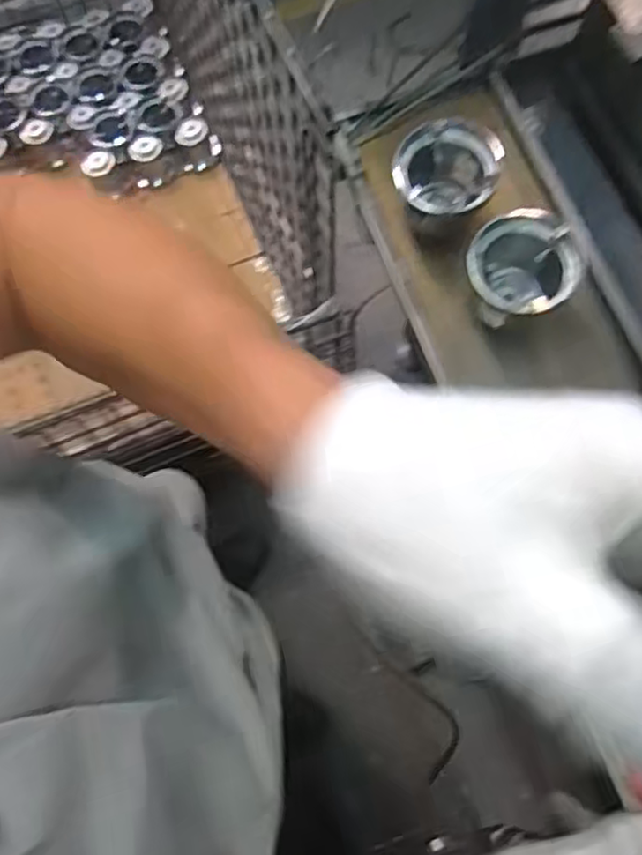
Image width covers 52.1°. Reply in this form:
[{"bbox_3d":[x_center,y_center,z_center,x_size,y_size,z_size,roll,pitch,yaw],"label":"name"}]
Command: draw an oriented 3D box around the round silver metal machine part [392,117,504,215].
[{"bbox_3d":[0.116,-0.229,0.620,0.094,0.082,0.088,0,73,1],"label":"round silver metal machine part"}]

